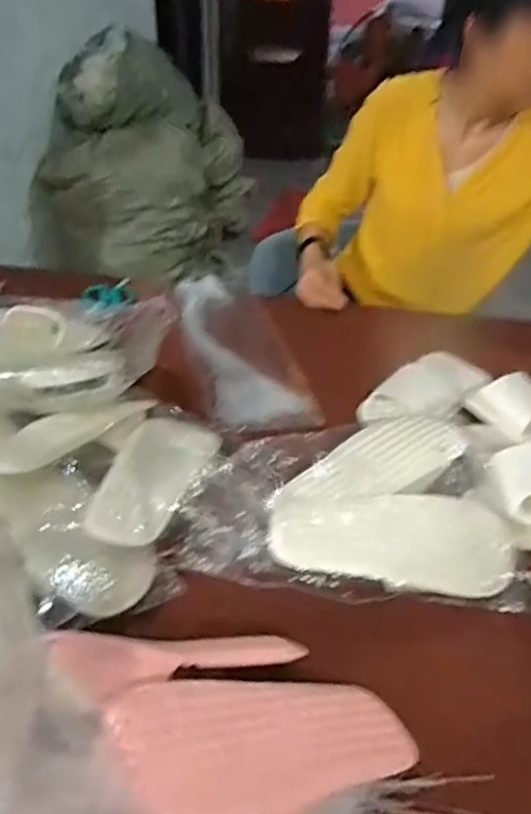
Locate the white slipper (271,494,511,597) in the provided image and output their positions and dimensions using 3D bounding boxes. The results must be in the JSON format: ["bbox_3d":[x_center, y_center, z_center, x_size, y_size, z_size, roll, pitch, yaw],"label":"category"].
[{"bbox_3d":[0.123,0.129,0.597,0.228,0.029,0.091,3,36,0],"label":"white slipper"}]

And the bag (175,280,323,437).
[{"bbox_3d":[-0.040,-0.095,0.931,0.140,0.032,0.414,-8,37,-14],"label":"bag"}]

